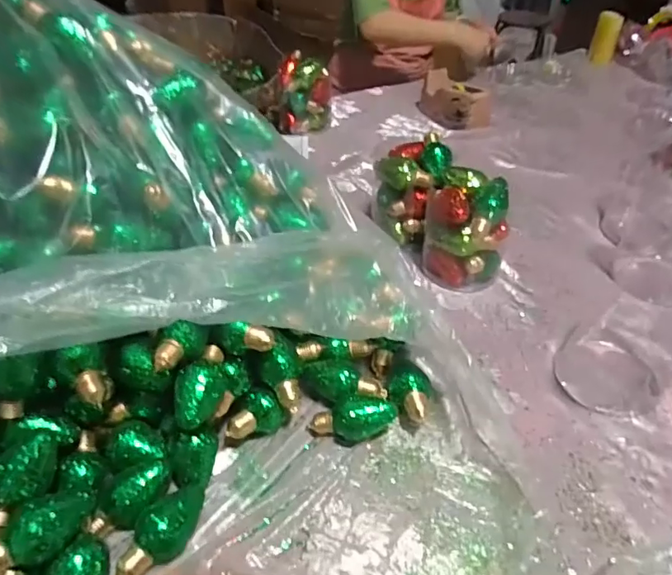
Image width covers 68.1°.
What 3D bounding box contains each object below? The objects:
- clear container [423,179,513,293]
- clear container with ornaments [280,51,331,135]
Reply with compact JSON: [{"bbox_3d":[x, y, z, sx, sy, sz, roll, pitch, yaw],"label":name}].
[{"bbox_3d":[0.202,-0.090,0.771,0.124,0.153,0.115,11,43,14],"label":"clear container"},{"bbox_3d":[-0.077,-0.452,1.176,0.121,0.157,0.111,-5,43,-6],"label":"clear container with ornaments"}]

